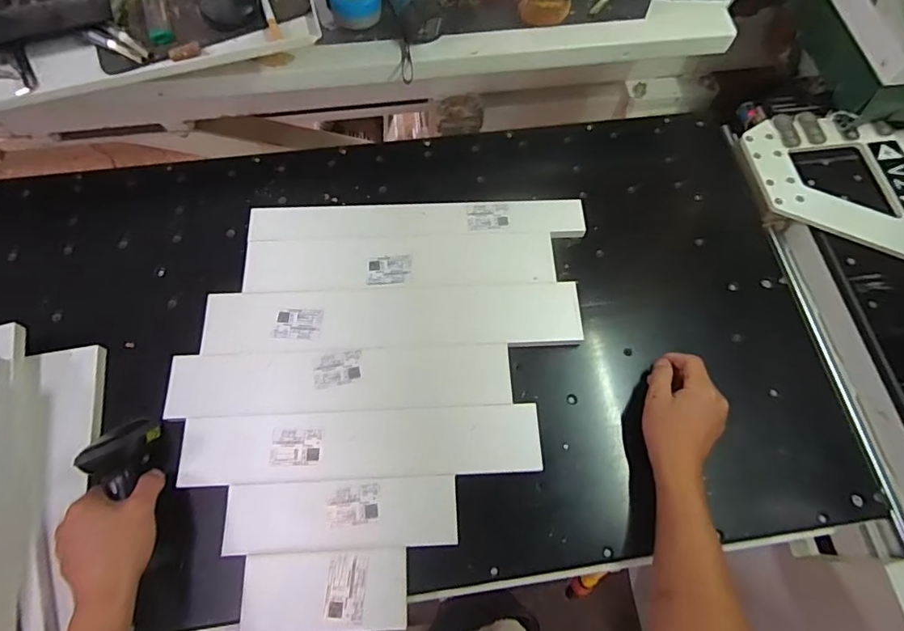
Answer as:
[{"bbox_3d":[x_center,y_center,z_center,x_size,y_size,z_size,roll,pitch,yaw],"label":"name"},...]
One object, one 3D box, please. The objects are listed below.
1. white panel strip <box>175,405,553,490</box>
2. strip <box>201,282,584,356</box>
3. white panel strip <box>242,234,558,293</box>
[{"bbox_3d":[-0.100,0.147,0.572,0.397,0.012,0.074,-2,68,-2],"label":"white panel strip"},{"bbox_3d":[-0.071,0.004,0.637,0.463,0.027,0.083,-2,68,-2],"label":"strip"},{"bbox_3d":[-0.066,-0.069,0.663,0.397,0.011,0.076,-1,68,-2],"label":"white panel strip"}]

